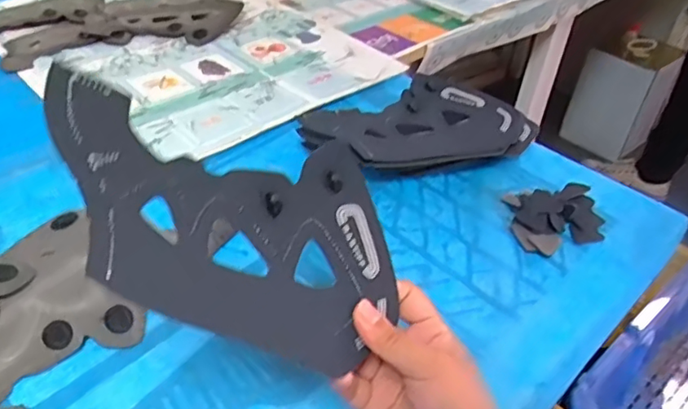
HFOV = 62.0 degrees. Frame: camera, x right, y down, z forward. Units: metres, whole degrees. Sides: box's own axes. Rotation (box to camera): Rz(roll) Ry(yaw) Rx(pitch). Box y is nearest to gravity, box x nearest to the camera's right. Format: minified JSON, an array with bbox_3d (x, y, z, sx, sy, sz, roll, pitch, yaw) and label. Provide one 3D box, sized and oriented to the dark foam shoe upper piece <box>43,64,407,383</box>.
[{"bbox_3d":[-0.049,0.008,0.290,0.013,0.201,0.111,-13,53,51],"label":"dark foam shoe upper piece"}]

